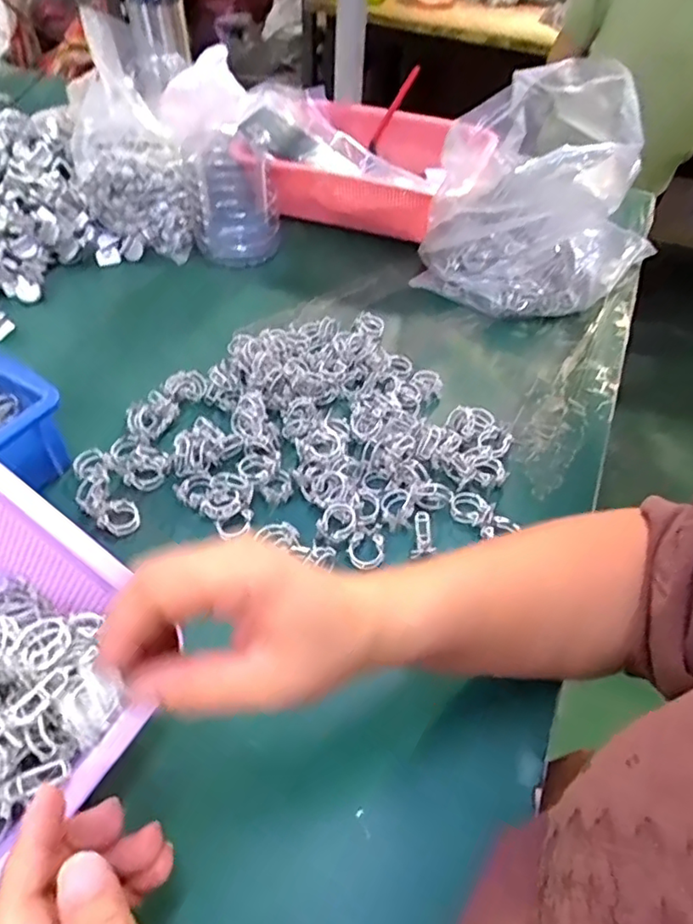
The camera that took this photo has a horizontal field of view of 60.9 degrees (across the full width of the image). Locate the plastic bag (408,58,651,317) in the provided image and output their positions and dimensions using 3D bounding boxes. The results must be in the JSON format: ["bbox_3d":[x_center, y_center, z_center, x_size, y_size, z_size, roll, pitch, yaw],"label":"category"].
[{"bbox_3d":[0.222,-0.302,0.633,0.221,0.213,0.257,19,49,14],"label":"plastic bag"}]

